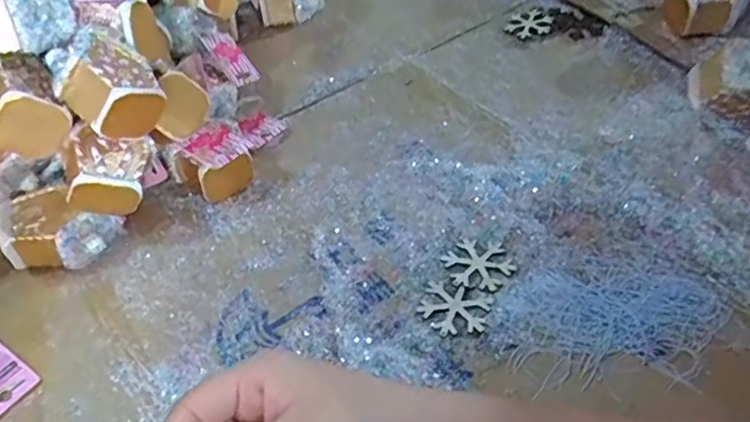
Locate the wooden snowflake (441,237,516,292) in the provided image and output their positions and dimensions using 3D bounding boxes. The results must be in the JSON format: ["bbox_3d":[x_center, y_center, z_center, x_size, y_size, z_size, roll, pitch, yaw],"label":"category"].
[{"bbox_3d":[0.082,0.041,0.478,0.052,0.004,0.047,10,48,12],"label":"wooden snowflake"}]

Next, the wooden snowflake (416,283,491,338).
[{"bbox_3d":[0.058,0.074,0.452,0.049,0.006,0.042,19,51,19],"label":"wooden snowflake"}]

